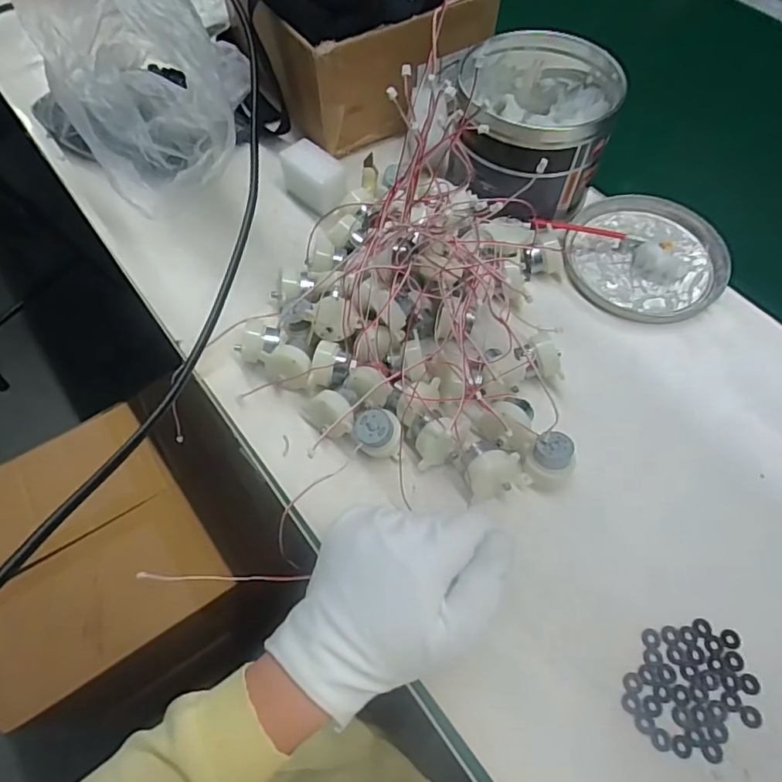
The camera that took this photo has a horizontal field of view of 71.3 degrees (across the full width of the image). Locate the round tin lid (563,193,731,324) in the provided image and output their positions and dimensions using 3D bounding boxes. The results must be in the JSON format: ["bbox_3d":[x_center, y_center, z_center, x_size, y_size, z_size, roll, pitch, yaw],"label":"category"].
[{"bbox_3d":[0.213,-0.115,0.460,0.124,0.019,0.126,0,61,0],"label":"round tin lid"}]

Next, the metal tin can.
[{"bbox_3d":[0.117,-0.222,0.464,0.125,0.109,0.131,0,61,0],"label":"metal tin can"}]

